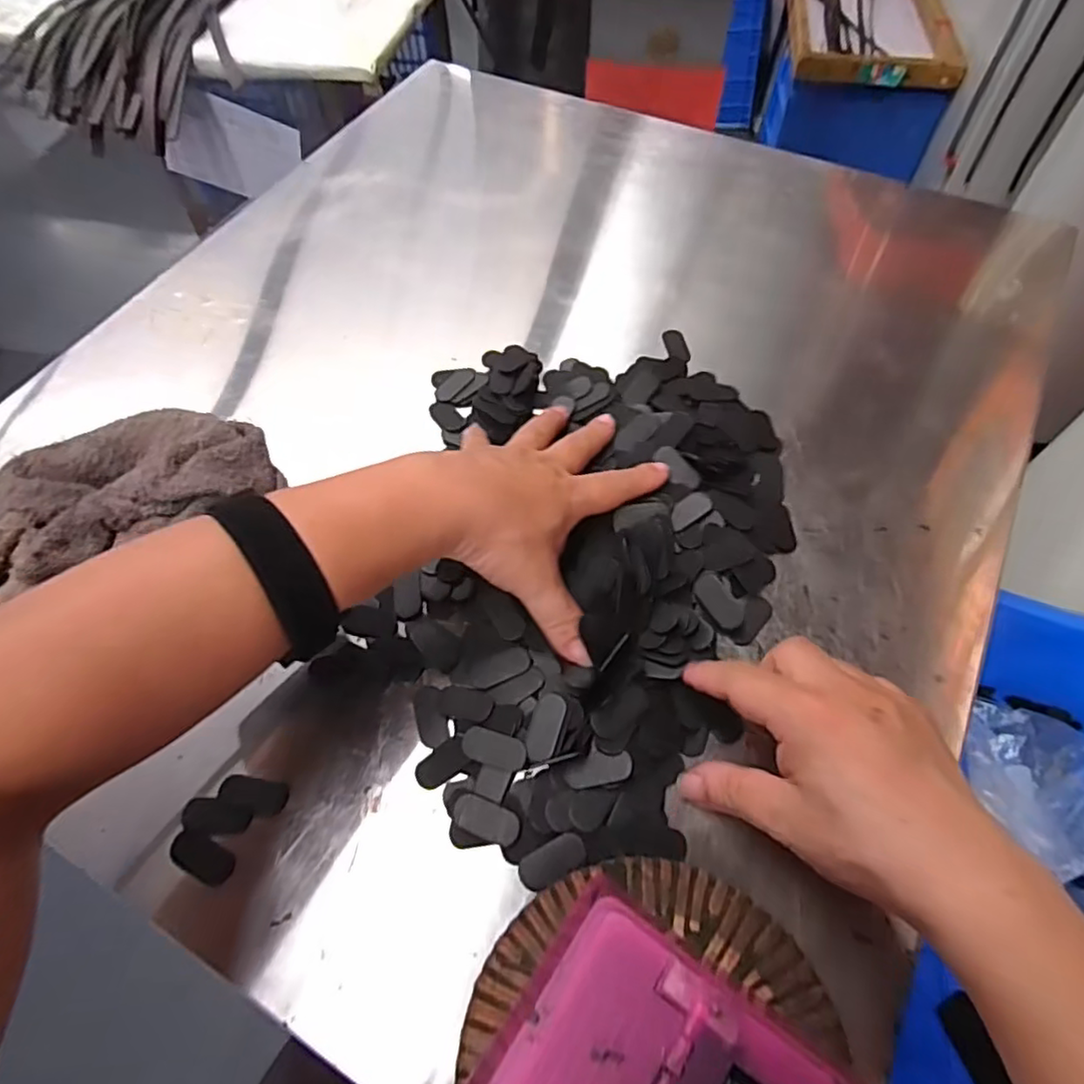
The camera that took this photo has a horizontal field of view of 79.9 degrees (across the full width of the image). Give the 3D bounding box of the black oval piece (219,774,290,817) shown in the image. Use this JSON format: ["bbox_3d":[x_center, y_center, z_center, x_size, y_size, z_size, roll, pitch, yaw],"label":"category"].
[{"bbox_3d":[-0.143,0.126,0.322,0.033,0.004,0.017,7,61,5],"label":"black oval piece"}]

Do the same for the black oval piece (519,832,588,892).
[{"bbox_3d":[0.005,0.148,0.299,0.034,0.005,0.014,-33,64,1],"label":"black oval piece"}]

